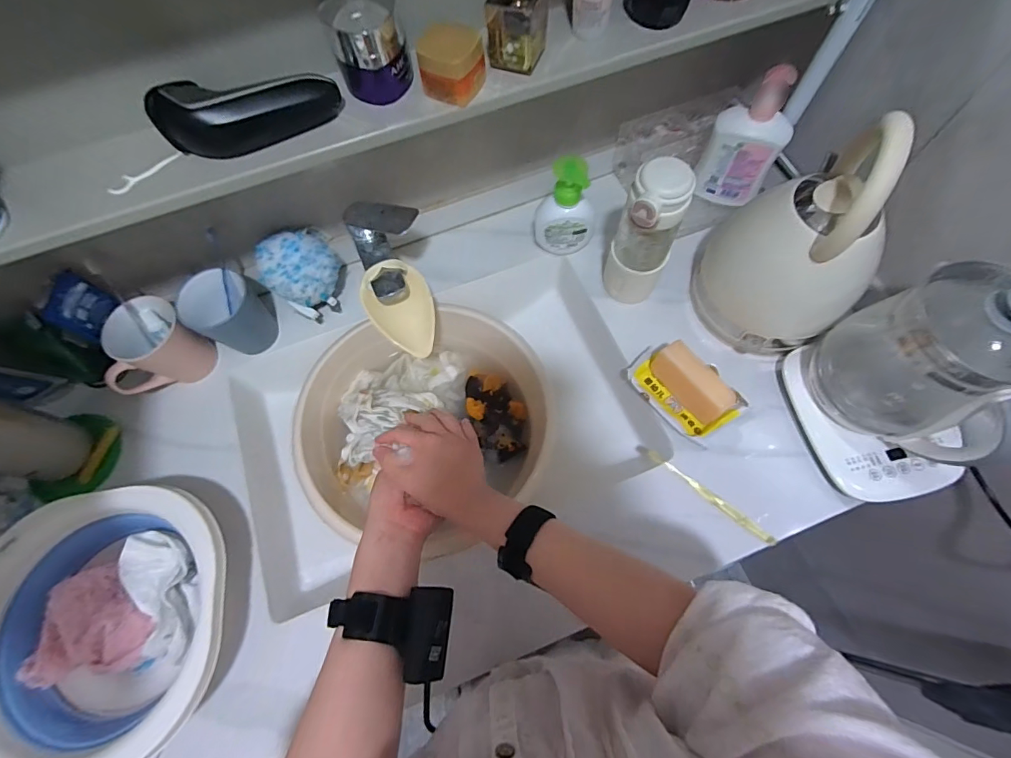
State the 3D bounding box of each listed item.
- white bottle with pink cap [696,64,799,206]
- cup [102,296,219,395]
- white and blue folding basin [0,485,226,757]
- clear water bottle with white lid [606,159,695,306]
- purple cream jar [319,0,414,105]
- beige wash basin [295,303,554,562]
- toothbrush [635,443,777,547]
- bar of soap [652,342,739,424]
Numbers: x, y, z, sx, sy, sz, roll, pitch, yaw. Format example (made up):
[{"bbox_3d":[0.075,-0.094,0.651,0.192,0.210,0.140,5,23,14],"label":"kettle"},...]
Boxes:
[{"bbox_3d":[0.324,-0.318,0.614,0.092,0.167,0.051,10,70,6],"label":"white bottle with pink cap"},{"bbox_3d":[-0.469,-0.036,0.613,0.077,0.102,0.118,39,75,16],"label":"cup"},{"bbox_3d":[-0.424,0.260,0.495,0.269,0.102,0.253,-1,69,2],"label":"white and blue folding basin"},{"bbox_3d":[0.173,-0.172,0.572,0.071,0.204,0.064,23,72,11],"label":"clear water bottle with white lid"},{"bbox_3d":[-0.125,-0.310,0.424,0.066,0.066,0.066,-1,69,2],"label":"purple cream jar"},{"bbox_3d":[-0.103,0.068,0.641,0.324,0.093,0.325,-1,69,2],"label":"beige wash basin"},{"bbox_3d":[0.246,0.139,0.562,0.182,0.013,0.014,36,75,15],"label":"toothbrush"},{"bbox_3d":[0.237,0.002,0.578,0.035,0.061,0.105,-39,72,-12],"label":"bar of soap"}]

